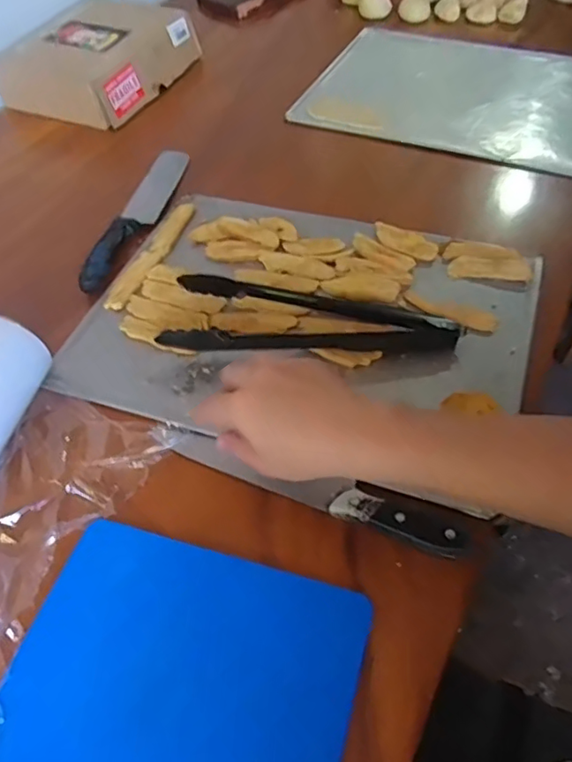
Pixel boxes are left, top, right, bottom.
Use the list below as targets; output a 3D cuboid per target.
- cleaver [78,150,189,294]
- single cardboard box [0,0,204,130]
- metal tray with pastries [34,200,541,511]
[{"bbox_3d":[-0.185,-0.218,0.728,0.053,0.014,0.290,10,53,11],"label":"cleaver"},{"bbox_3d":[-0.298,-0.526,0.930,0.213,0.083,0.253,17,55,16],"label":"single cardboard box"},{"bbox_3d":[0.017,-0.063,0.599,0.439,0.033,0.358,15,54,15],"label":"metal tray with pastries"}]

